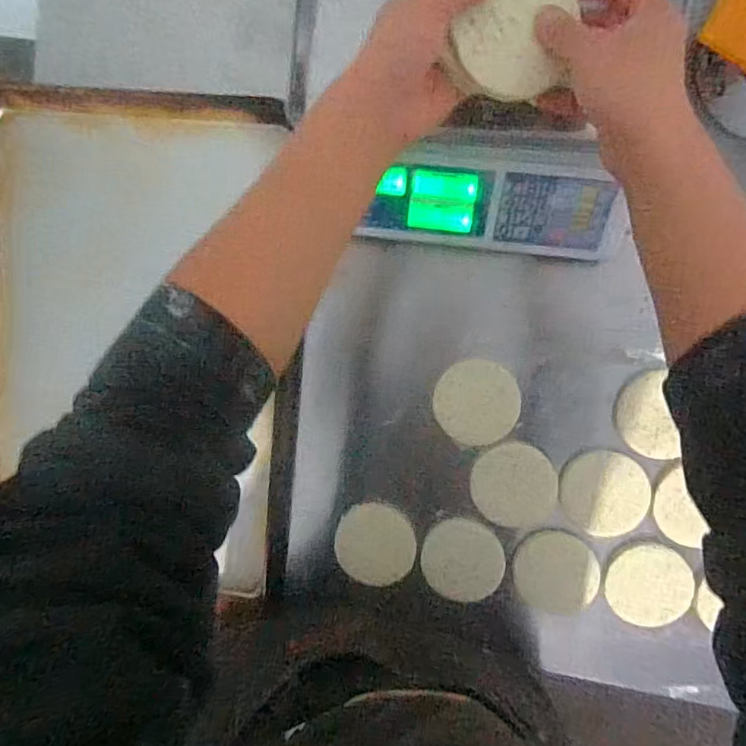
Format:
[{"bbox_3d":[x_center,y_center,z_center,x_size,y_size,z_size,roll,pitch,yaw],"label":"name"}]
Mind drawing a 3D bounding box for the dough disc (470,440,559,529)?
[{"bbox_3d":[0.165,0.132,0.659,0.094,0.008,0.100,1,98,7],"label":"dough disc"}]

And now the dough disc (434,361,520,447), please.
[{"bbox_3d":[0.121,0.035,0.657,0.096,0.007,0.098,1,98,7],"label":"dough disc"}]

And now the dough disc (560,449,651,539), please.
[{"bbox_3d":[0.266,0.138,0.643,0.092,0.004,0.102,-38,92,10],"label":"dough disc"}]

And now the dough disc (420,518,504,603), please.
[{"bbox_3d":[0.109,0.227,0.680,0.094,0.005,0.099,1,98,7],"label":"dough disc"}]

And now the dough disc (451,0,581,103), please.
[{"bbox_3d":[0.100,-0.256,0.402,0.092,0.008,0.112,-27,103,-1],"label":"dough disc"}]

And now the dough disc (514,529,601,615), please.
[{"bbox_3d":[0.215,0.233,0.659,0.093,0.010,0.094,1,98,7],"label":"dough disc"}]

